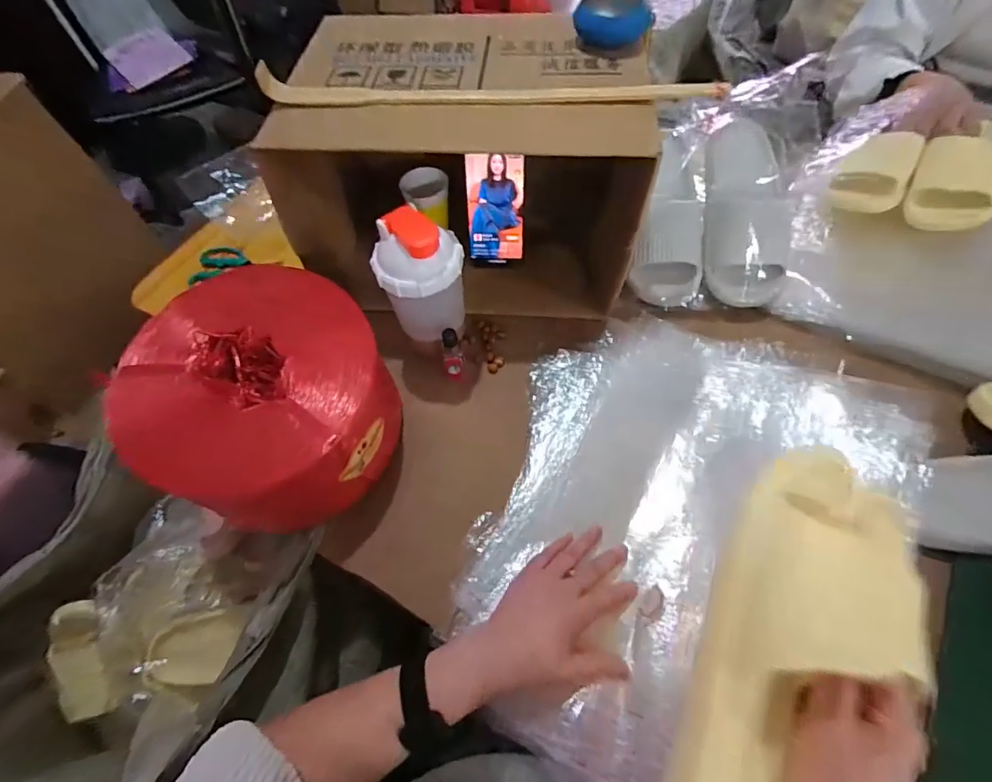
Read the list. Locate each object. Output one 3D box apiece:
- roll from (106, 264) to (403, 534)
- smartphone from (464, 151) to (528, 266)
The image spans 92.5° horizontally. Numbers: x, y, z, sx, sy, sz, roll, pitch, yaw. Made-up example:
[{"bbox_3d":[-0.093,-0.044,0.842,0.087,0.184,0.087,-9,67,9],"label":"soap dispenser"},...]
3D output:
[{"bbox_3d":[-0.248,0.008,0.519,0.276,0.127,0.244,18,62,15],"label":"roll"},{"bbox_3d":[-0.001,-0.228,0.616,0.075,0.146,0.011,4,43,3],"label":"smartphone"}]

